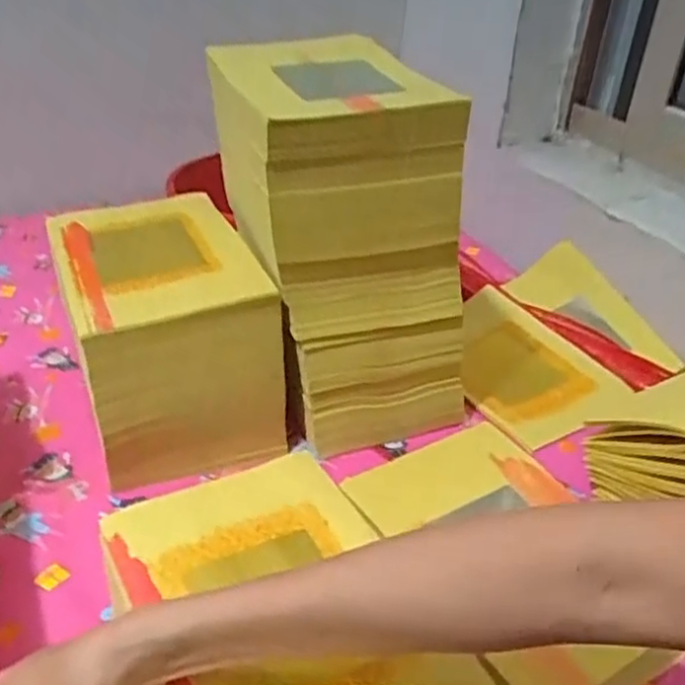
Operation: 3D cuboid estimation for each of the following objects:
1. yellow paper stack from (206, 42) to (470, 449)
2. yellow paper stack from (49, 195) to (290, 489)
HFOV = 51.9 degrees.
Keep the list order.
[{"bbox_3d":[-0.004,-0.106,0.687,0.192,0.322,0.238,-9,36,-18],"label":"yellow paper stack"},{"bbox_3d":[-0.170,-0.011,0.676,0.157,0.180,0.250,-12,37,-22],"label":"yellow paper stack"}]

